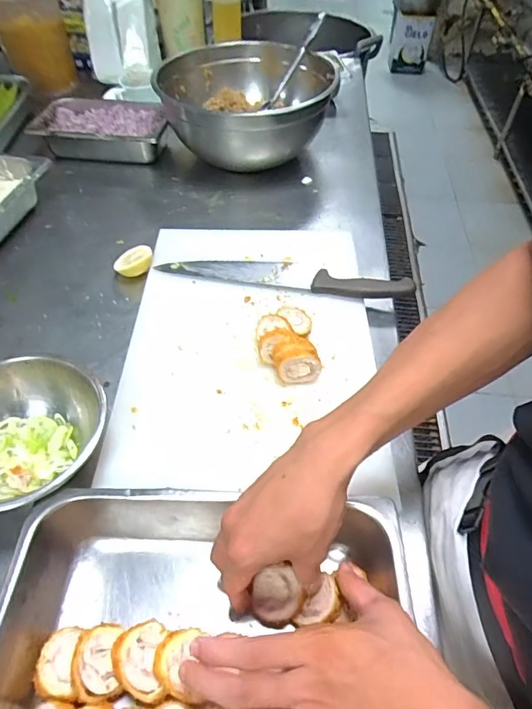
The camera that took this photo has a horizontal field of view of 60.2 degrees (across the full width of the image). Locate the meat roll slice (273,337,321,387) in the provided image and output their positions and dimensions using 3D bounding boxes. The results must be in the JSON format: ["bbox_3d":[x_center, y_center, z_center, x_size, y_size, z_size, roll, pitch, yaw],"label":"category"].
[{"bbox_3d":[0.036,0.011,0.535,0.051,0.039,0.041,-10,50,-6],"label":"meat roll slice"}]

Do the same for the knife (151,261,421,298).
[{"bbox_3d":[0.026,-0.117,0.656,0.349,0.018,0.058,8,50,10],"label":"knife"}]

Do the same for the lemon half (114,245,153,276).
[{"bbox_3d":[-0.193,-0.134,0.677,0.055,0.031,0.046,-12,50,-7],"label":"lemon half"}]

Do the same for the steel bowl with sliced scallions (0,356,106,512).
[{"bbox_3d":[-0.244,0.085,0.462,0.168,0.074,0.159,-1,49,2],"label":"steel bowl with sliced scallions"}]

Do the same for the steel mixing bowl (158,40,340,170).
[{"bbox_3d":[-0.029,-0.454,0.868,0.295,0.147,0.335,-19,51,-13],"label":"steel mixing bowl"}]

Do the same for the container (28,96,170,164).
[{"bbox_3d":[-0.314,-0.446,0.916,0.264,0.062,0.166,7,50,8],"label":"container"}]

